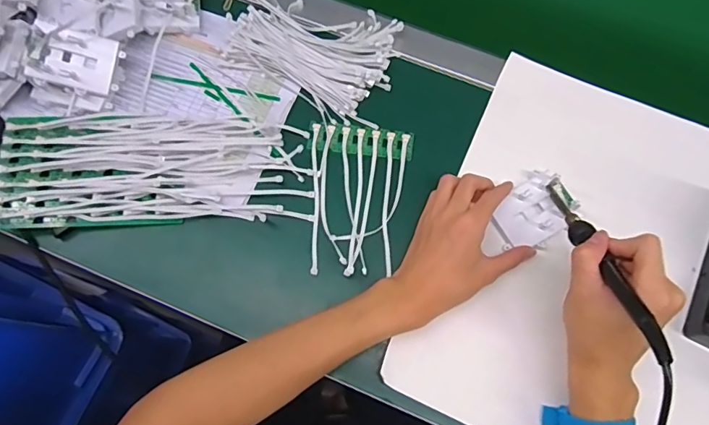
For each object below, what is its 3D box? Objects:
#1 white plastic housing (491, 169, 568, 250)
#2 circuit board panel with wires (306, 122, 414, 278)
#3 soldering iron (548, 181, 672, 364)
[{"bbox_3d":[0.180,0.000,0.472,0.083,0.021,0.061,-39,74,-18],"label":"white plastic housing"},{"bbox_3d":[-0.003,-0.016,0.493,0.108,0.024,0.160,8,74,3],"label":"circuit board panel with wires"},{"bbox_3d":[0.201,0.034,0.392,0.018,0.018,0.213,4,32,-2],"label":"soldering iron"}]

